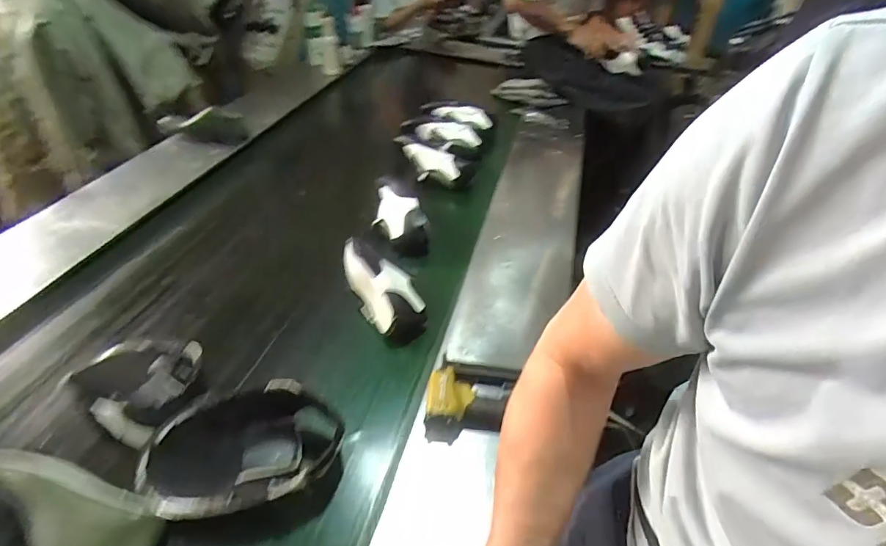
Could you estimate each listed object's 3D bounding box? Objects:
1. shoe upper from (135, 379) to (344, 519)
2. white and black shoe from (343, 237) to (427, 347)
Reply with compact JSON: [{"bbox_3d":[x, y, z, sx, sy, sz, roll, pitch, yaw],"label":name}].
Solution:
[{"bbox_3d":[-0.287,0.260,0.642,0.249,0.140,0.140,-6,42,-13],"label":"shoe upper"},{"bbox_3d":[-0.123,0.021,0.913,0.090,0.098,0.238,-25,63,-31],"label":"white and black shoe"}]

